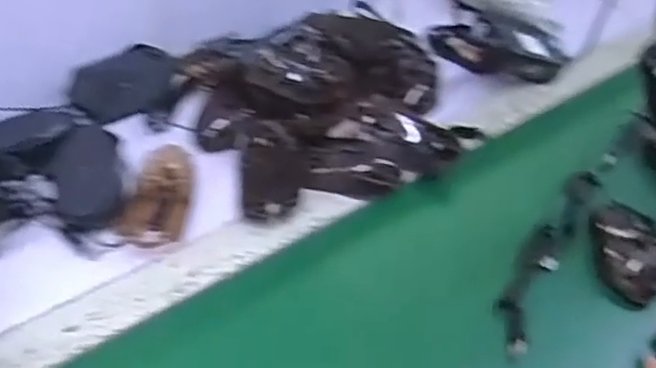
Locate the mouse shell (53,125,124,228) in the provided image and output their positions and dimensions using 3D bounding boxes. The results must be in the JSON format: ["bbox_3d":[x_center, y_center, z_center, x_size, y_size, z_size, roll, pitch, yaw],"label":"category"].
[{"bbox_3d":[-0.223,-0.005,0.646,0.061,0.022,0.111,-11,59,-4],"label":"mouse shell"}]

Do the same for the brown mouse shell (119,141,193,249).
[{"bbox_3d":[-0.158,0.009,0.636,0.057,0.035,0.091,7,44,0],"label":"brown mouse shell"}]

